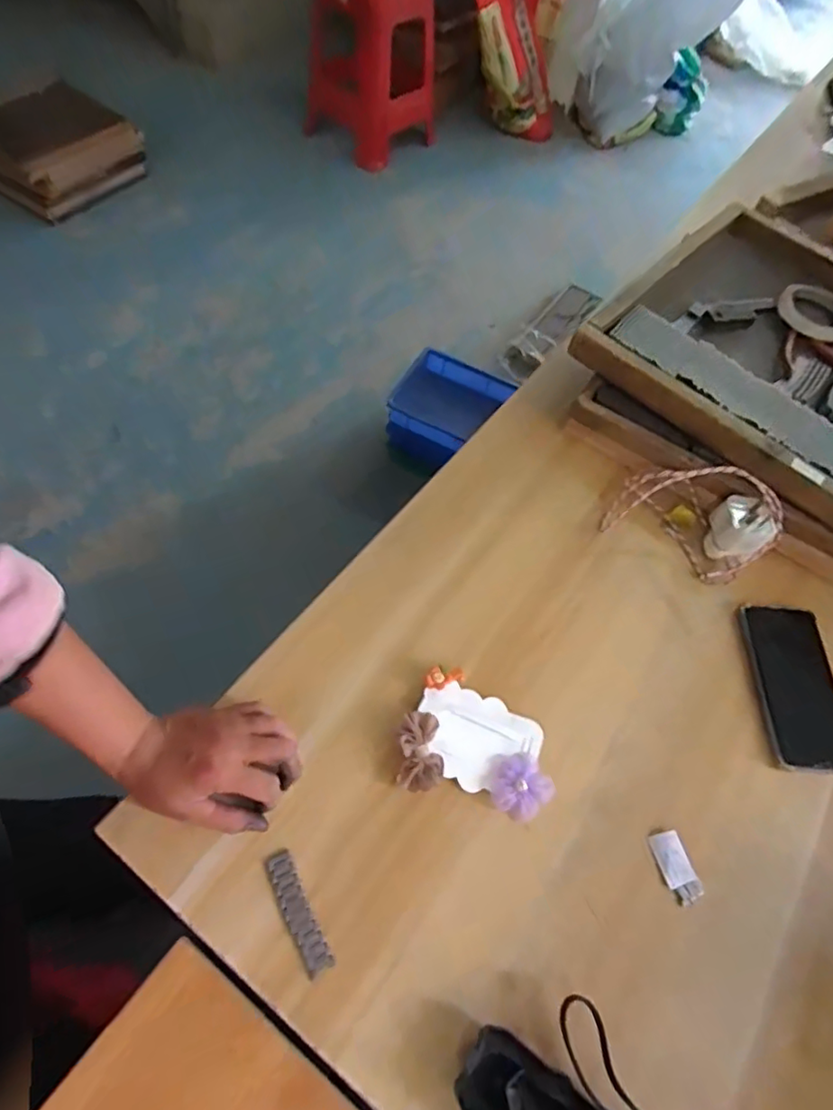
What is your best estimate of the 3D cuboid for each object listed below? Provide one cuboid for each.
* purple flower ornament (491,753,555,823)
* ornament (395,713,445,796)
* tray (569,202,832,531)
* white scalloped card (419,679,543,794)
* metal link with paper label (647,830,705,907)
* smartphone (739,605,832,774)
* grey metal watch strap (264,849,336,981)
[{"bbox_3d":[0.082,0.185,0.464,0.046,0.012,0.049,3,61,-5],"label":"purple flower ornament"},{"bbox_3d":[0.004,0.159,0.464,0.035,0.020,0.060,7,61,-2],"label":"ornament"},{"bbox_3d":[0.452,-0.238,0.666,0.403,0.038,0.415,41,65,15],"label":"tray"},{"bbox_3d":[0.050,0.154,0.479,0.103,0.005,0.076,21,63,-1],"label":"white scalloped card"},{"bbox_3d":[0.206,0.247,0.455,0.026,0.004,0.050,-14,64,-13],"label":"metal link with paper label"},{"bbox_3d":[0.357,0.121,0.539,0.081,0.011,0.155,4,61,-4],"label":"smartphone"},{"bbox_3d":[-0.085,0.256,0.413,0.019,0.008,0.081,-24,67,-18],"label":"grey metal watch strap"}]

